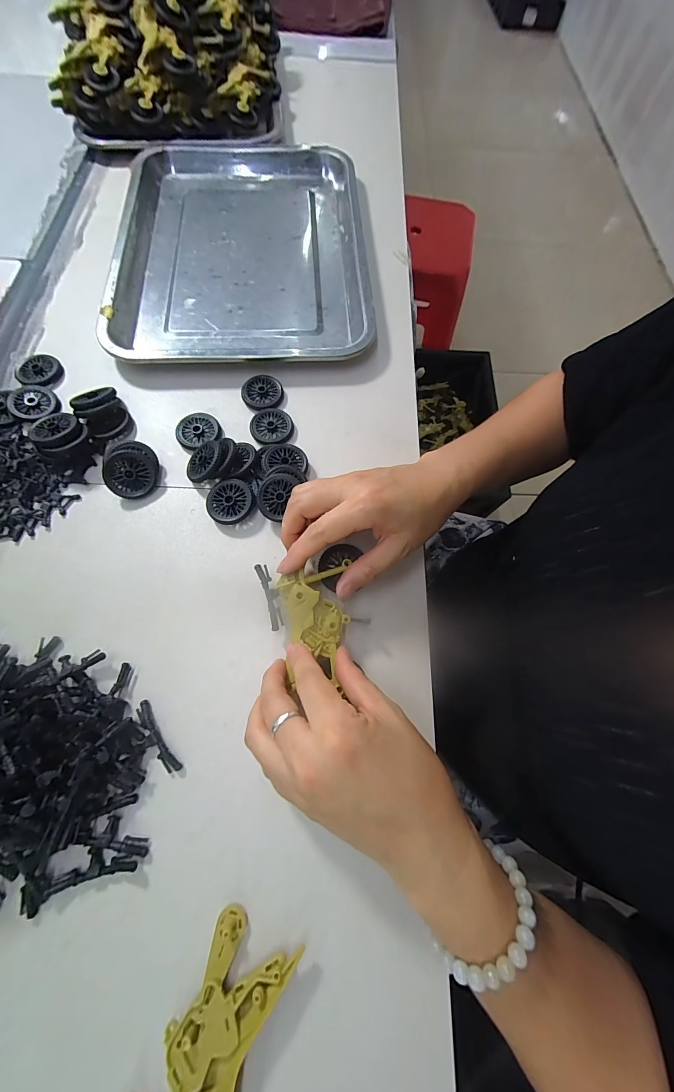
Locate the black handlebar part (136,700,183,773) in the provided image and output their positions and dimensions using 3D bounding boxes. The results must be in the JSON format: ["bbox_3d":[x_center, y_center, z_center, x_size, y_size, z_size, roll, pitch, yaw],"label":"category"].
[{"bbox_3d":[-0.118,0.125,0.226,0.009,0.006,0.049,-35,74,-14],"label":"black handlebar part"}]

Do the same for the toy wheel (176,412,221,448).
[{"bbox_3d":[-0.124,-0.103,0.311,0.037,0.008,0.033,-30,73,-12],"label":"toy wheel"}]

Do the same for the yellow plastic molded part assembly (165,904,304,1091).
[{"bbox_3d":[-0.062,0.251,0.175,0.049,0.016,0.096,28,71,8],"label":"yellow plastic molded part assembly"}]

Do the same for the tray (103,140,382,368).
[{"bbox_3d":[-0.104,-0.338,0.388,0.265,0.023,0.355,-4,70,-3],"label":"tray"}]

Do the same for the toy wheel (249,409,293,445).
[{"bbox_3d":[-0.060,-0.108,0.315,0.037,0.006,0.036,1,69,-2],"label":"toy wheel"}]

